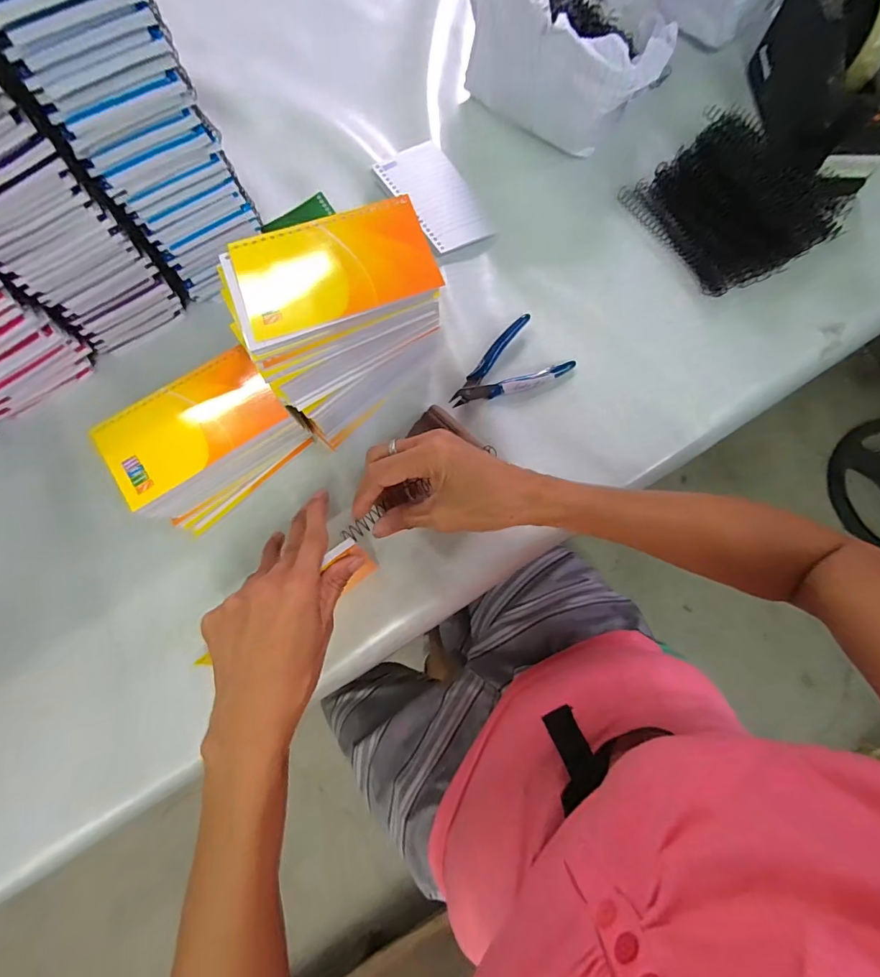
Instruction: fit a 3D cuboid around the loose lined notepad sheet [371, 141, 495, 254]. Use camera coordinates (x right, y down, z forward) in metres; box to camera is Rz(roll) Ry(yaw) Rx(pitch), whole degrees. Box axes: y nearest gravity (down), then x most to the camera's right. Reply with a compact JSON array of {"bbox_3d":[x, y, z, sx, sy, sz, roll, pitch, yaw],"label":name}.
[{"bbox_3d":[-0.004,-0.308,0.472,0.075,0.025,0.124,-33,78,-7],"label":"loose lined notepad sheet"}]

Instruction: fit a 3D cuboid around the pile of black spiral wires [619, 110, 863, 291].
[{"bbox_3d":[0.305,-0.299,0.456,0.157,0.049,0.173,-31,78,-6],"label":"pile of black spiral wires"}]

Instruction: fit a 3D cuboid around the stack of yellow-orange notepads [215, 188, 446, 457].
[{"bbox_3d":[-0.075,-0.128,0.367,0.146,0.148,0.097,-30,77,-8],"label":"stack of yellow-orange notepads"}]

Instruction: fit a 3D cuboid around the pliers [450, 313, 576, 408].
[{"bbox_3d":[0.066,-0.107,0.424,0.115,0.023,0.069,-44,79,-9],"label":"pliers"}]

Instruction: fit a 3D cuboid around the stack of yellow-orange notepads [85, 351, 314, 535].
[{"bbox_3d":[-0.189,-0.036,0.373,0.135,0.088,0.086,-39,78,-8],"label":"stack of yellow-orange notepads"}]

